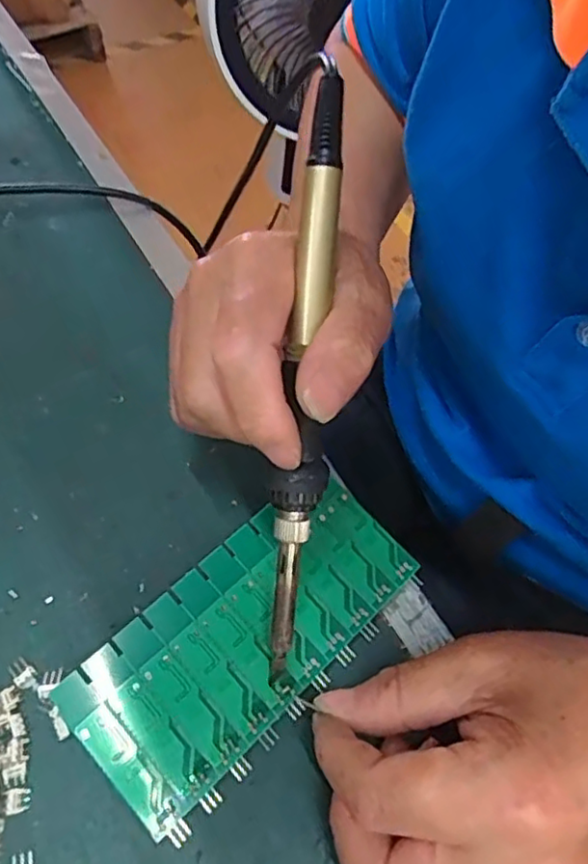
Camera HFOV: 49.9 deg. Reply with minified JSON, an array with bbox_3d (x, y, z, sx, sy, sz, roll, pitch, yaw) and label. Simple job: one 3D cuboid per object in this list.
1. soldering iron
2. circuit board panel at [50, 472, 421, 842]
[{"bbox_3d":[0.004,-0.013,0.220,0.016,0.015,0.216,3,95,-1],"label":"soldering iron"},{"bbox_3d":[-0.017,0.076,0.247,0.137,0.013,0.062,-36,64,-23],"label":"circuit board panel"}]

